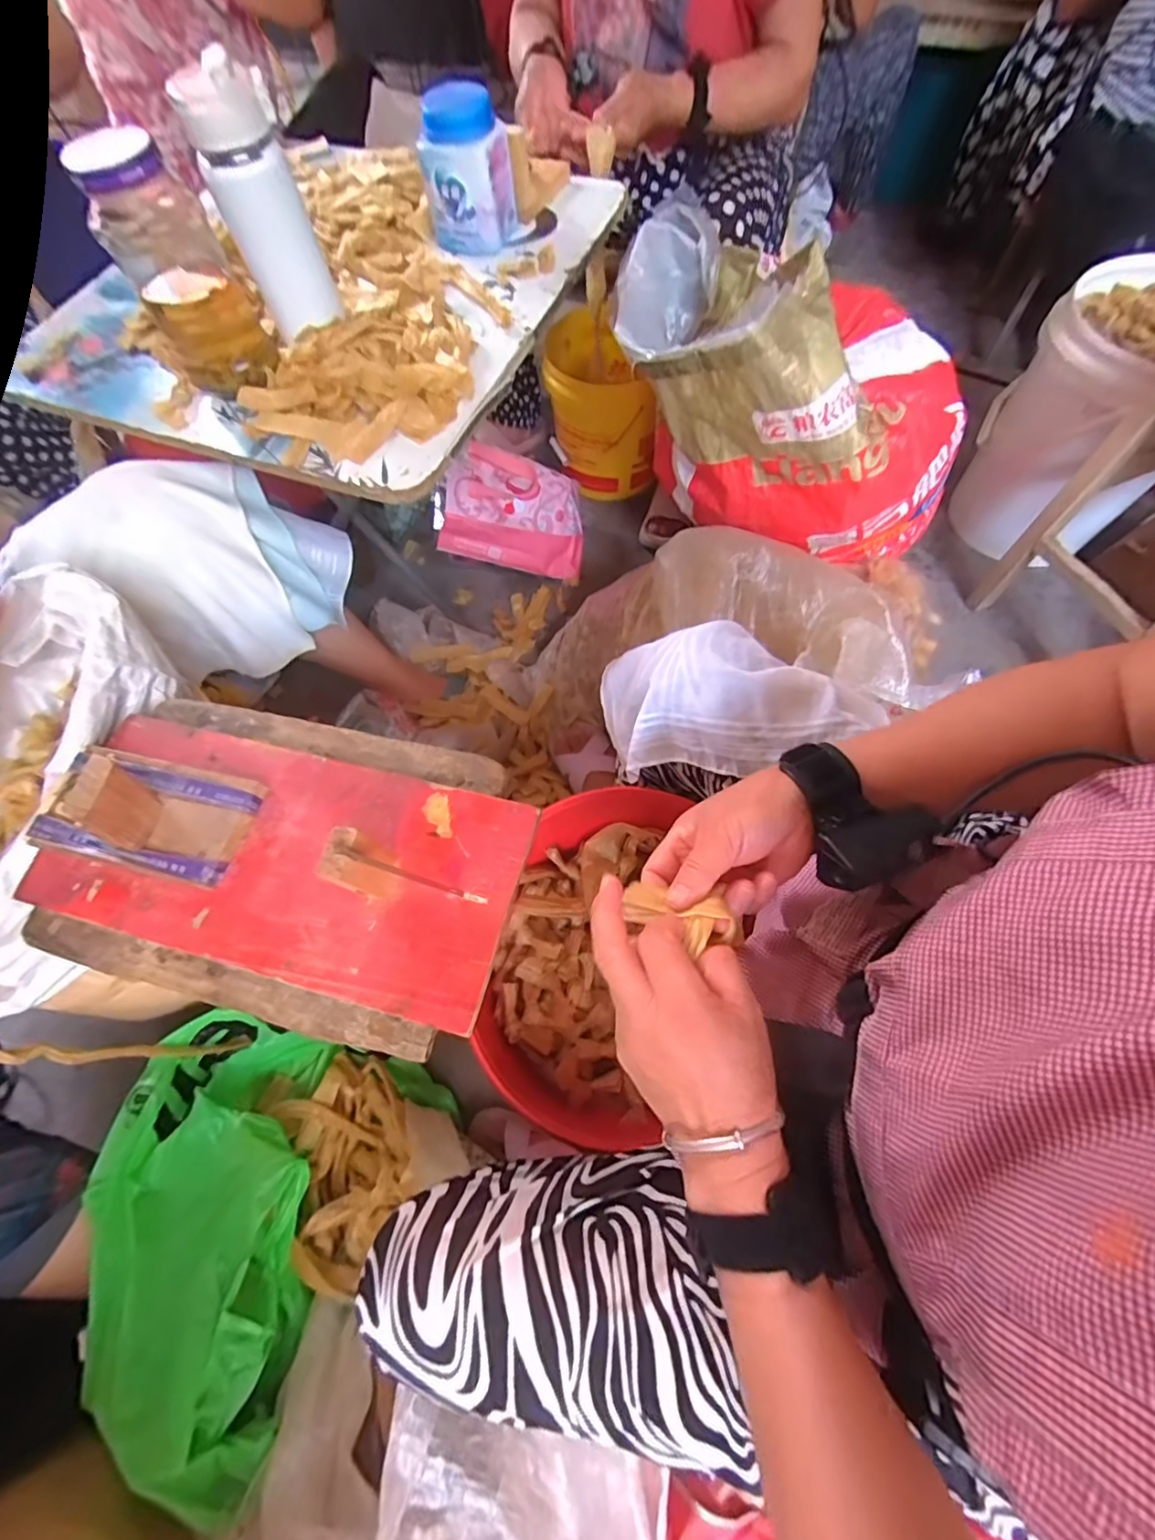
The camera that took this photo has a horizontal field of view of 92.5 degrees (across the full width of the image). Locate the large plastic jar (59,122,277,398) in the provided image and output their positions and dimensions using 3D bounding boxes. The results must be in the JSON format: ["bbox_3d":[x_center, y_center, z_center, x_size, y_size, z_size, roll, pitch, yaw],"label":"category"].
[{"bbox_3d":[-0.372,-0.466,0.525,0.089,0.176,0.105,-27,68,-8],"label":"large plastic jar"}]

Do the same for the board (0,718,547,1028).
[{"bbox_3d":[-0.232,0.054,0.399,0.370,0.083,0.184,12,68,8],"label":"board"}]

